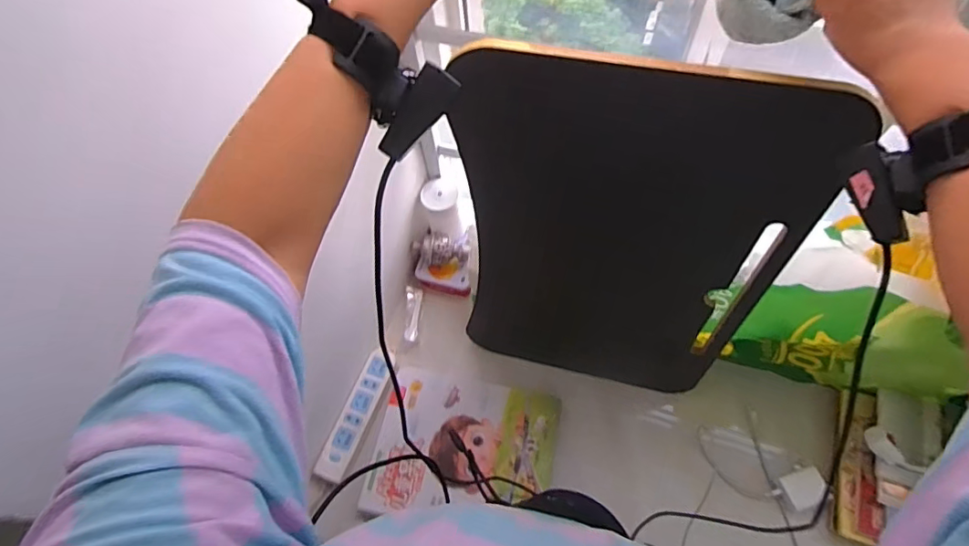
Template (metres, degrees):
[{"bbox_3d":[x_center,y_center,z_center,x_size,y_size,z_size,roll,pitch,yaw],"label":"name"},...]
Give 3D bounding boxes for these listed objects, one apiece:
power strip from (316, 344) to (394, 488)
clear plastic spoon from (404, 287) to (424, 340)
[{"bbox_3d":[-0.213,0.233,0.862,0.048,0.029,0.225,18,65,11],"label":"power strip"},{"bbox_3d":[-0.133,0.075,0.955,0.028,0.008,0.108,-1,62,2],"label":"clear plastic spoon"}]

